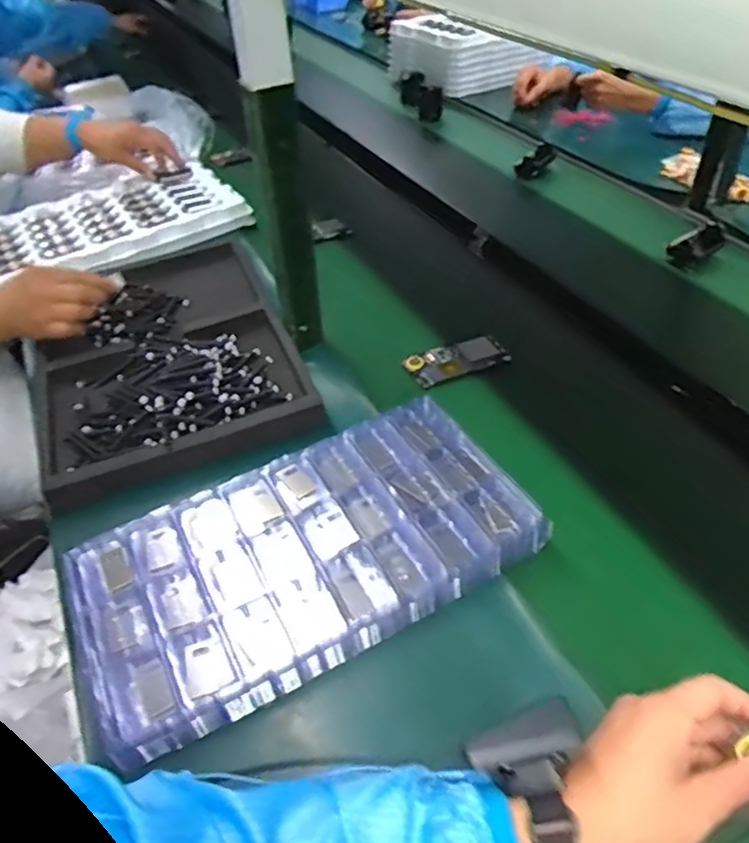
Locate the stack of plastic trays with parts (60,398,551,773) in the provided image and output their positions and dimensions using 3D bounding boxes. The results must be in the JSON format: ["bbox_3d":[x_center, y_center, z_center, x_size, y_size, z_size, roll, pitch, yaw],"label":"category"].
[{"bbox_3d":[-0.067,0.116,0.608,0.398,0.042,0.219,-21,41,-20],"label":"stack of plastic trays with parts"}]

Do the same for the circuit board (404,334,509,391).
[{"bbox_3d":[0.100,-0.076,0.824,0.118,0.010,0.054,-19,57,-7],"label":"circuit board"}]

